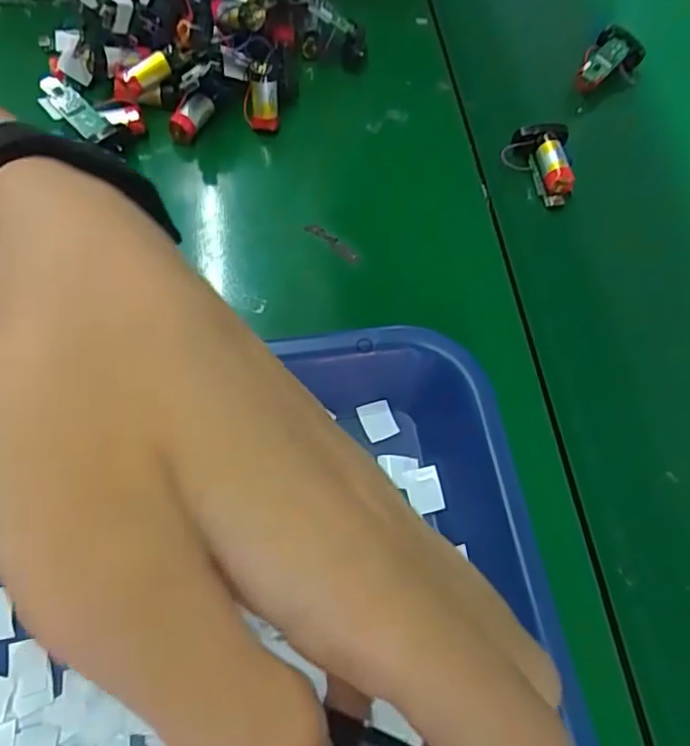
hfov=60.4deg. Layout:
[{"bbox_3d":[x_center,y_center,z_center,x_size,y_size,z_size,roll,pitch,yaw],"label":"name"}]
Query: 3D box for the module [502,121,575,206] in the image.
[{"bbox_3d":[0.116,-0.126,0.357,0.039,0.021,0.046,2,64,0],"label":"module"}]

